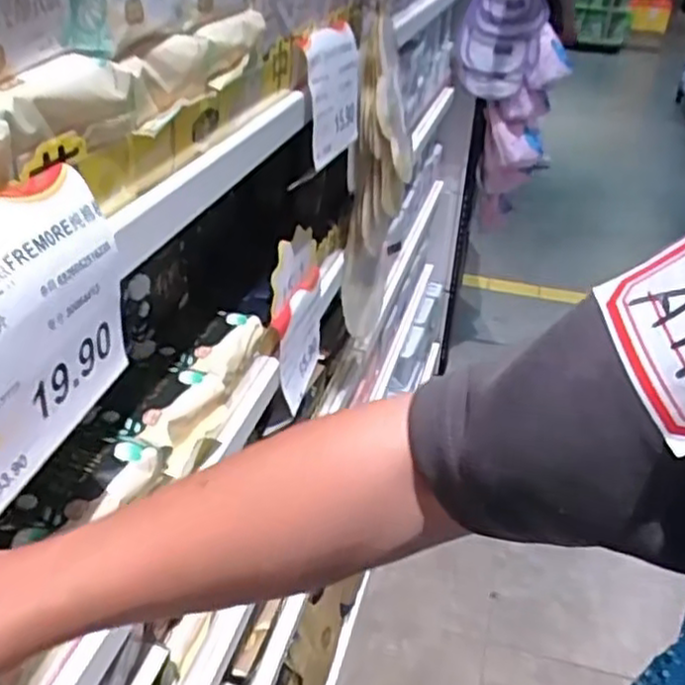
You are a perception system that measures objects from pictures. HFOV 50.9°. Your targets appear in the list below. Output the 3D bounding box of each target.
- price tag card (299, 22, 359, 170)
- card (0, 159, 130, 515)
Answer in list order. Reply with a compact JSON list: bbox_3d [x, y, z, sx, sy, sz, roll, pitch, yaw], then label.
[{"bbox_3d":[-0.007,-0.240,0.689,0.012,0.112,0.137,4,29,17],"label":"price tag card"},{"bbox_3d":[-0.142,-0.002,0.308,0.029,0.111,0.137,9,32,10],"label":"card"}]

